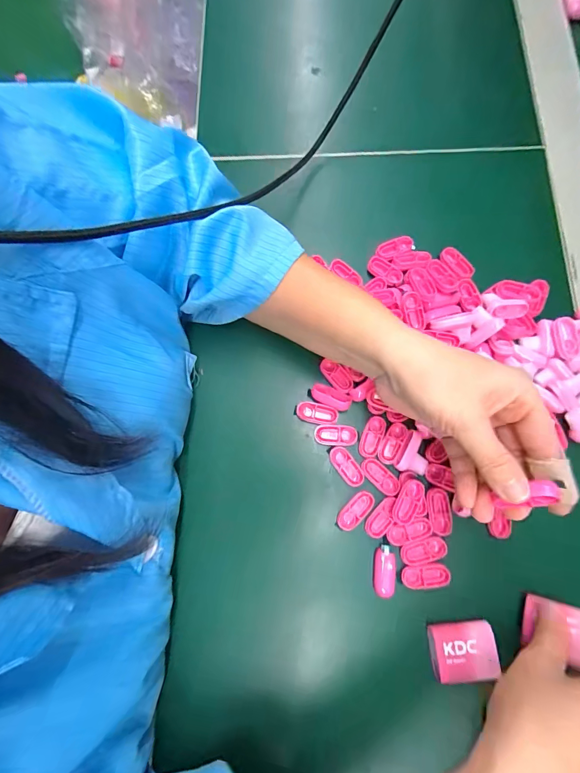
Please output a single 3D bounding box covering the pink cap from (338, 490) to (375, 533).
[{"bbox_3d":[0.051,0.096,0.284,0.034,0.007,0.017,-41,79,-8],"label":"pink cap"}]

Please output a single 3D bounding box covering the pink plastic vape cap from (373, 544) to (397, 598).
[{"bbox_3d":[0.070,0.138,0.273,0.016,0.005,0.035,7,76,3],"label":"pink plastic vape cap"}]

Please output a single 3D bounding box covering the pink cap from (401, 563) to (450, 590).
[{"bbox_3d":[0.101,0.141,0.272,0.033,0.006,0.015,-8,76,-1],"label":"pink cap"}]

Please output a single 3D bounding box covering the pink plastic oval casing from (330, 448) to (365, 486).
[{"bbox_3d":[0.045,0.064,0.293,0.015,0.008,0.034,-33,78,-7],"label":"pink plastic oval casing"}]

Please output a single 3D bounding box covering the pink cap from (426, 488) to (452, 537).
[{"bbox_3d":[0.115,0.096,0.281,0.017,0.004,0.034,-2,76,1],"label":"pink cap"}]

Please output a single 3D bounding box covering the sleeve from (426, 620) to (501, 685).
[{"bbox_3d":[0.121,0.185,0.256,0.045,0.009,0.035,-5,76,0],"label":"sleeve"}]

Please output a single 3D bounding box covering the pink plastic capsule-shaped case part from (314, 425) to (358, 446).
[{"bbox_3d":[0.038,0.040,0.299,0.034,0.005,0.016,4,76,2],"label":"pink plastic capsule-shaped case part"}]

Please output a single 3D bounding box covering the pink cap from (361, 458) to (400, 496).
[{"bbox_3d":[0.071,0.071,0.290,0.034,0.005,0.017,39,80,10],"label":"pink cap"}]

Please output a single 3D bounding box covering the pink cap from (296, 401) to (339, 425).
[{"bbox_3d":[0.023,0.023,0.305,0.034,0.010,0.015,12,77,4],"label":"pink cap"}]

